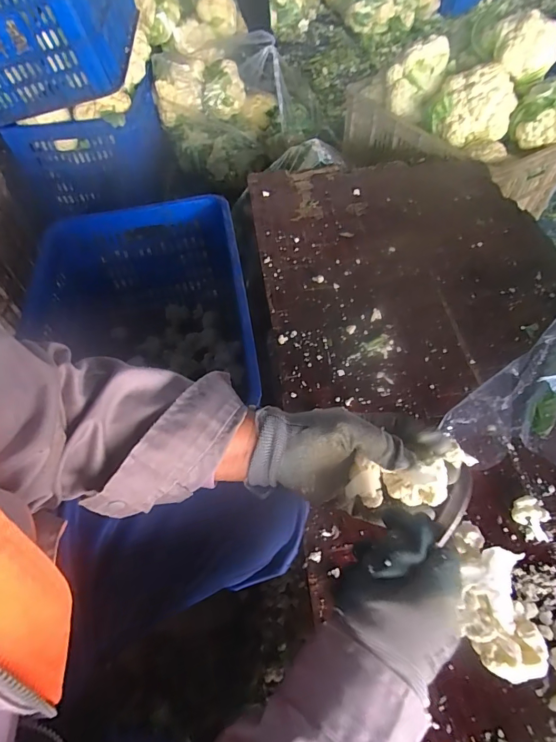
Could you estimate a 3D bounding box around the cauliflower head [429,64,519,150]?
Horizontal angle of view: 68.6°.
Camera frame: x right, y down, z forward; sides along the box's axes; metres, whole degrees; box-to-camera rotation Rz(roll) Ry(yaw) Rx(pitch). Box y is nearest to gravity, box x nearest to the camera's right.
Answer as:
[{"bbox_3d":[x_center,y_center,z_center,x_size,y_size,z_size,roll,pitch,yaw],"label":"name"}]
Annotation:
[{"bbox_3d":[0.432,-0.587,0.894,0.145,0.104,0.141,-34,60,-19],"label":"cauliflower head"}]

